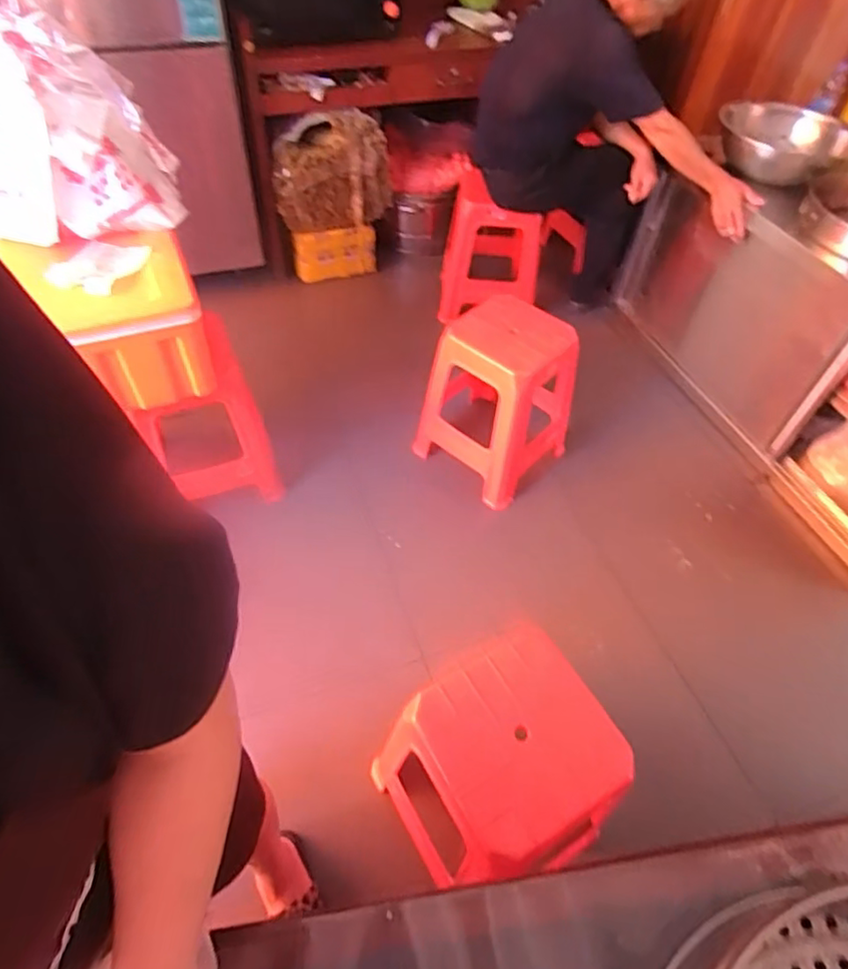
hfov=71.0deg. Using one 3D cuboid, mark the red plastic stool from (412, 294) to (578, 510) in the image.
[{"bbox_3d":[0.231,-0.260,1.804,0.382,0.486,0.386,30,55,19],"label":"red plastic stool"}]

